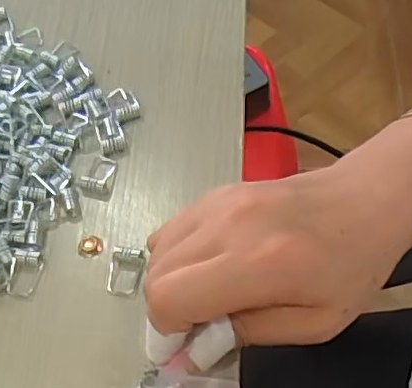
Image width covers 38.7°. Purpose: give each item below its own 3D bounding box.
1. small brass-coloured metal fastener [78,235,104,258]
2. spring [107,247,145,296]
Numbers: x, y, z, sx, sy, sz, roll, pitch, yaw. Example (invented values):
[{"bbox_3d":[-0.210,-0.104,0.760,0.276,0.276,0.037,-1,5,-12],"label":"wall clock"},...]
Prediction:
[{"bbox_3d":[-0.058,0.026,0.293,0.012,0.004,0.012,-2,58,3],"label":"small brass-coloured metal fastener"},{"bbox_3d":[-0.039,0.037,0.282,0.016,0.004,0.023,4,58,7],"label":"spring"}]

